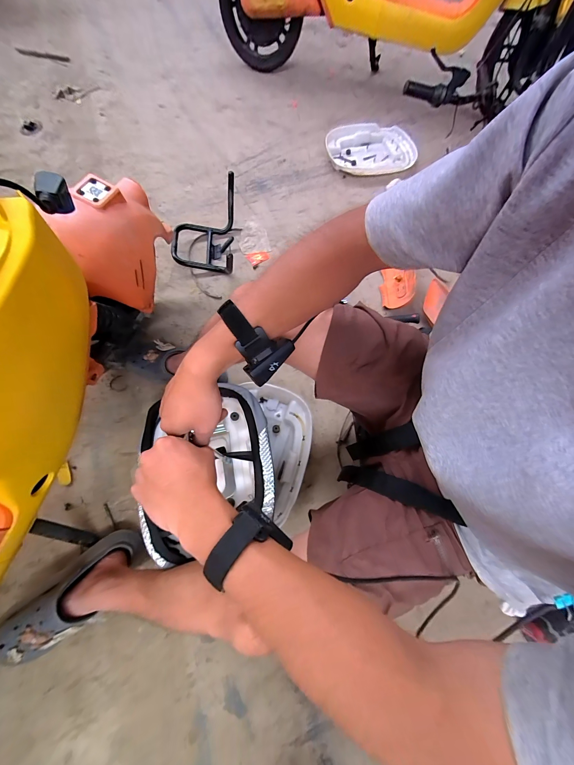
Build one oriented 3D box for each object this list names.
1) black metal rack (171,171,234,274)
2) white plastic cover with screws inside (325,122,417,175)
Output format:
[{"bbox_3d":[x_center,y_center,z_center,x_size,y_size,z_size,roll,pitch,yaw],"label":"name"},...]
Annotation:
[{"bbox_3d":[-0.275,-0.507,0.879,0.201,0.138,0.270,3,70,-1],"label":"black metal rack"},{"bbox_3d":[0.345,-0.979,1.123,0.353,0.043,0.320,-4,70,-4],"label":"white plastic cover with screws inside"}]

